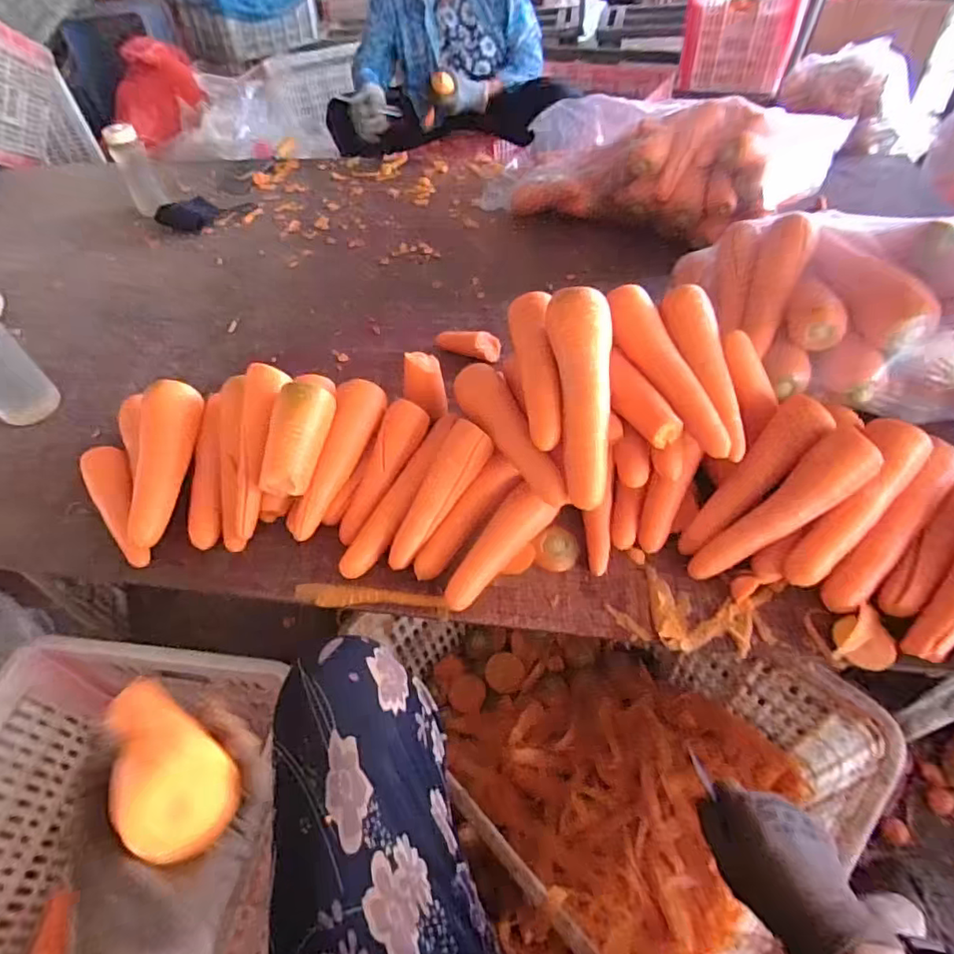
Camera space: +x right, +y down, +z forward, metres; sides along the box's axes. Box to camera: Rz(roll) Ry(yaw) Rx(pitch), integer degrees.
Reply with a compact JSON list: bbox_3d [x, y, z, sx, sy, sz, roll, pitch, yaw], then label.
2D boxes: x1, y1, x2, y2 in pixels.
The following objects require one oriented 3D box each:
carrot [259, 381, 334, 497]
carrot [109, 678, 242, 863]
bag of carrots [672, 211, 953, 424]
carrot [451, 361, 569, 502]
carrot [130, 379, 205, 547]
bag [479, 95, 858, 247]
[{"bbox_3d":[-0.206,-0.042,0.632,0.048,0.047,0.128,12,82,15],"label":"carrot"},{"bbox_3d":[-0.215,0.173,0.377,0.054,0.050,0.169,-41,32,-25],"label":"carrot"},{"bbox_3d":[0.541,-0.178,0.645,0.544,0.171,0.233,8,52,11],"label":"bag of carrots"},{"bbox_3d":[0.035,-0.053,0.628,0.048,0.037,0.219,-24,53,-14],"label":"carrot"},{"bbox_3d":[-0.379,-0.020,0.666,0.060,0.045,0.212,-2,68,3],"label":"carrot"},{"bbox_3d":[0.306,-0.599,1.061,0.615,0.192,0.284,26,57,24],"label":"bag"}]

